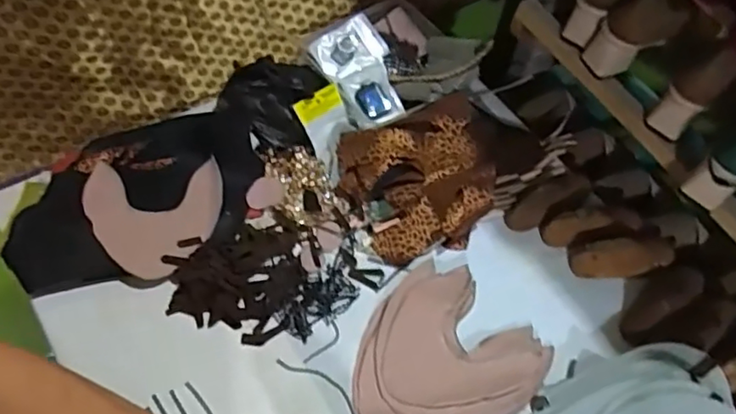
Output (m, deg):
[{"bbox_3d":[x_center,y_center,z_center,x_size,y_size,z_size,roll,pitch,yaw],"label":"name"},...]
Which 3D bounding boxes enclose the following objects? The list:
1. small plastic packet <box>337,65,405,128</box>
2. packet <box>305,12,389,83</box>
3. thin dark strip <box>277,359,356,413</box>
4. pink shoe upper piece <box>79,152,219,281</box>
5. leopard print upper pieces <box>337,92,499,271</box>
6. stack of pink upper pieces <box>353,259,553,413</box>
[{"bbox_3d":[0.002,-0.151,0.835,0.077,0.019,0.080,-24,85,-16],"label":"small plastic packet"},{"bbox_3d":[-0.029,-0.228,0.860,0.105,0.014,0.074,-31,87,-13],"label":"packet"},{"bbox_3d":[-0.044,0.206,0.662,0.131,0.006,0.030,37,63,19],"label":"thin dark strip"},{"bbox_3d":[-0.270,0.008,0.744,0.160,0.026,0.157,-2,58,-5],"label":"pink shoe upper piece"},{"bbox_3d":[0.073,-0.037,0.777,0.201,0.081,0.181,-17,60,-14],"label":"leopard print upper pieces"},{"bbox_3d":[0.096,0.160,0.688,0.213,0.027,0.192,0,57,-3],"label":"stack of pink upper pieces"}]

